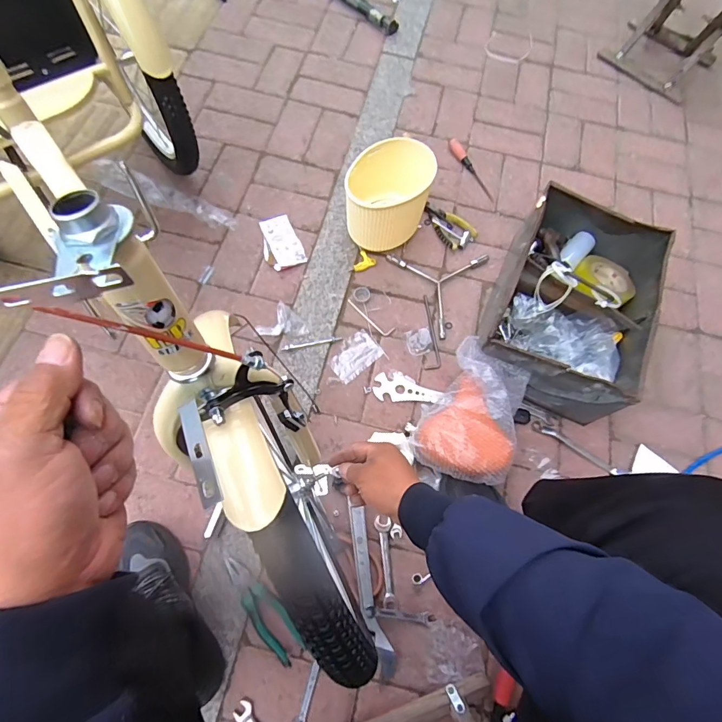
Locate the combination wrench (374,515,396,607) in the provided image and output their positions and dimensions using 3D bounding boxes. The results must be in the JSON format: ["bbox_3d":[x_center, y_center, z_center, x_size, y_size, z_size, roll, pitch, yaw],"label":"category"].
[{"bbox_3d":[0.043,0.355,0.767,0.030,0.015,0.146,0,69,-5],"label":"combination wrench"}]

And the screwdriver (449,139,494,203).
[{"bbox_3d":[0.282,-0.492,1.105,0.029,0.022,0.198,-23,73,-13],"label":"screwdriver"}]

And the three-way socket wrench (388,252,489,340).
[{"bbox_3d":[0.204,-0.193,0.982,0.209,0.022,0.227,-28,74,-15],"label":"three-way socket wrench"}]

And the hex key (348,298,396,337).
[{"bbox_3d":[0.017,-0.093,0.939,0.121,0.005,0.029,33,72,4],"label":"hex key"}]

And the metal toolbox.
[{"bbox_3d":[0.420,-0.120,0.883,0.297,0.180,0.419,24,69,4],"label":"metal toolbox"}]

